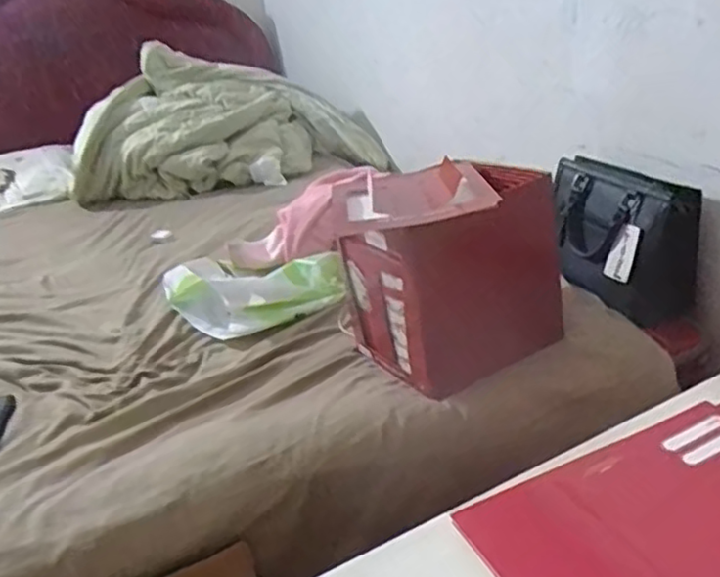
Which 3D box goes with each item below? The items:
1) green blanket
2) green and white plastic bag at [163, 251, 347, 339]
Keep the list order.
[{"bbox_3d":[-0.379,-0.467,1.869,0.824,0.329,0.356,-5,26,4],"label":"green blanket"},{"bbox_3d":[-0.180,-0.005,1.143,0.297,0.087,0.167,-11,26,-8],"label":"green and white plastic bag"}]

